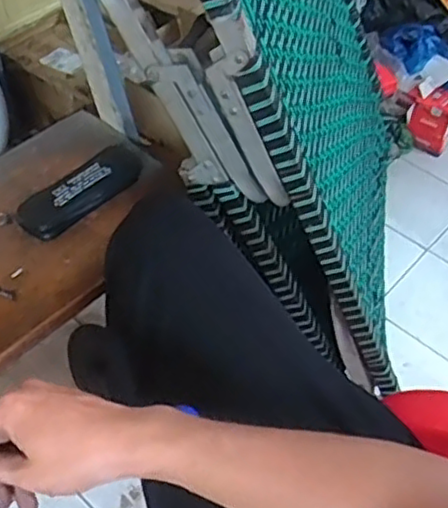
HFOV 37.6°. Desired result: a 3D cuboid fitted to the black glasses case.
[{"bbox_3d":[-0.176,-0.088,0.845,0.074,0.031,0.187,31,56,22],"label":"black glasses case"}]

